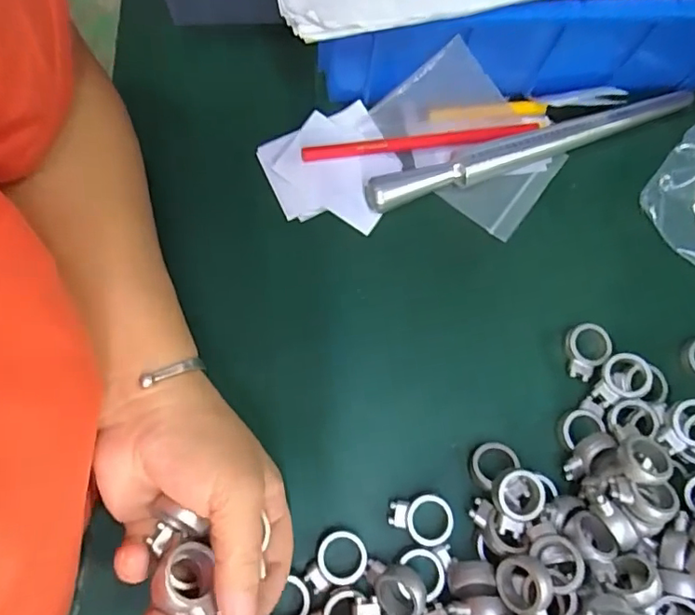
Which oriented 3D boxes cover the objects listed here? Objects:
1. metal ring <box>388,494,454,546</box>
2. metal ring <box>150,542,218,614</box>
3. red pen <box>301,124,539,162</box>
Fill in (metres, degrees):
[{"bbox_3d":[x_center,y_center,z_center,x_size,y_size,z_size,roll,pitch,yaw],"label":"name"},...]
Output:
[{"bbox_3d":[0.040,0.115,0.290,0.034,0.006,0.025,7,74,-2],"label":"metal ring"},{"bbox_3d":[-0.071,0.117,0.226,0.024,0.010,0.031,-12,72,-3],"label":"metal ring"},{"bbox_3d":[0.048,-0.110,0.346,0.154,0.007,0.014,-6,75,-6],"label":"red pen"}]

